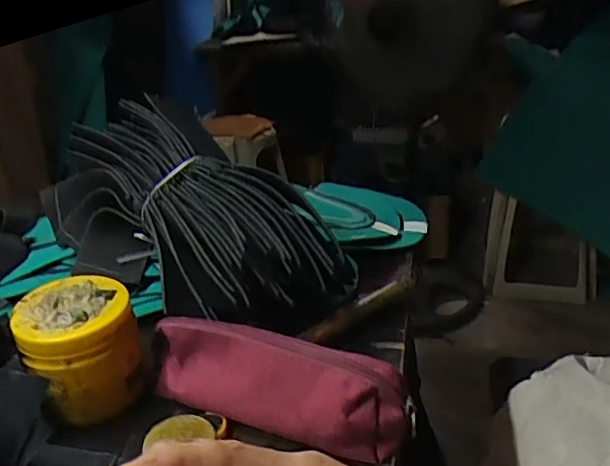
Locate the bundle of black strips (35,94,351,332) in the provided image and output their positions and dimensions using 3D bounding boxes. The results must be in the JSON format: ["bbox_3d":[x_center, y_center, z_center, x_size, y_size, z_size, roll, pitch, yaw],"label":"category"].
[{"bbox_3d":[-0.132,-0.021,0.620,0.366,0.145,0.174,21,36,39],"label":"bundle of black strips"}]

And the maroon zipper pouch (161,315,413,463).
[{"bbox_3d":[-0.029,0.118,0.455,0.211,0.064,0.050,9,30,21],"label":"maroon zipper pouch"}]

